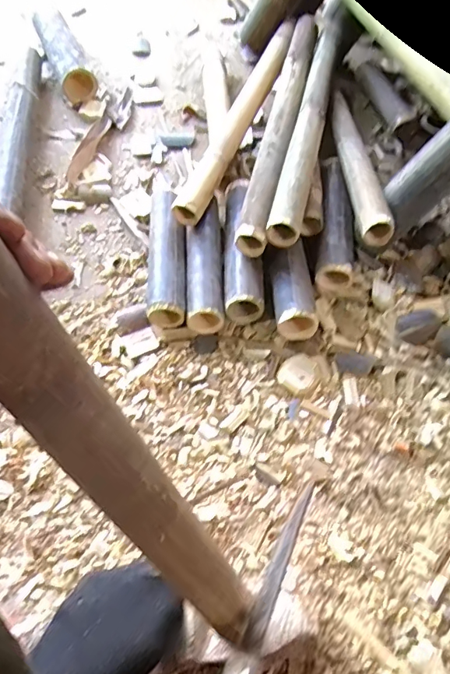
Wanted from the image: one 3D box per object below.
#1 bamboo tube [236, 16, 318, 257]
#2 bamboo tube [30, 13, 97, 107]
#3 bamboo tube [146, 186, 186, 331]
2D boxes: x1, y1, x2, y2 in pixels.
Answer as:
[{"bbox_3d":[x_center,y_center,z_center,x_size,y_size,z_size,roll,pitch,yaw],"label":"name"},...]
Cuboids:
[{"bbox_3d":[0.106,-0.405,0.859,0.051,0.038,0.648,13,60,4],"label":"bamboo tube"},{"bbox_3d":[-0.341,-0.599,1.023,0.075,0.071,0.240,-20,63,-14],"label":"bamboo tube"},{"bbox_3d":[-0.092,-0.135,0.761,0.058,0.053,0.262,0,60,-3],"label":"bamboo tube"}]

